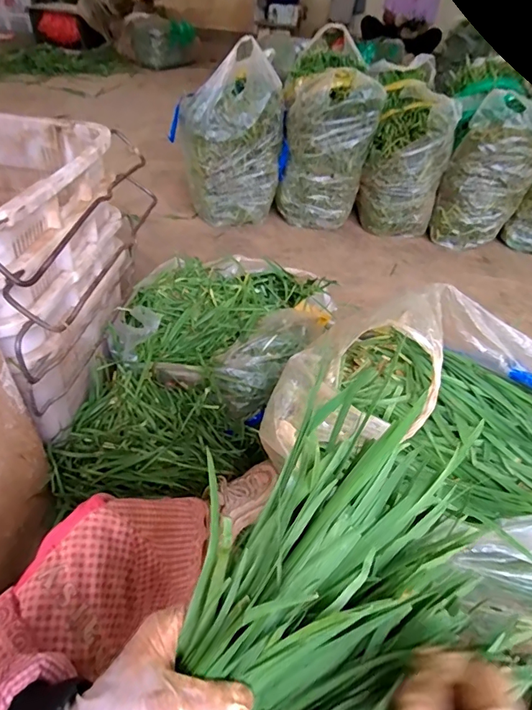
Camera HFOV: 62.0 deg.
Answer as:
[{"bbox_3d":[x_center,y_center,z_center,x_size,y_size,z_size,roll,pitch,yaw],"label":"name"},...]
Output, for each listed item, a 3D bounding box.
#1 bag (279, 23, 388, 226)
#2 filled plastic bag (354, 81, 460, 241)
[{"bbox_3d":[0.206,-0.812,1.644,0.286,0.567,0.384,2,44,-4],"label":"bag"},{"bbox_3d":[0.508,-0.687,1.620,0.265,0.466,0.266,18,45,12],"label":"filled plastic bag"}]

